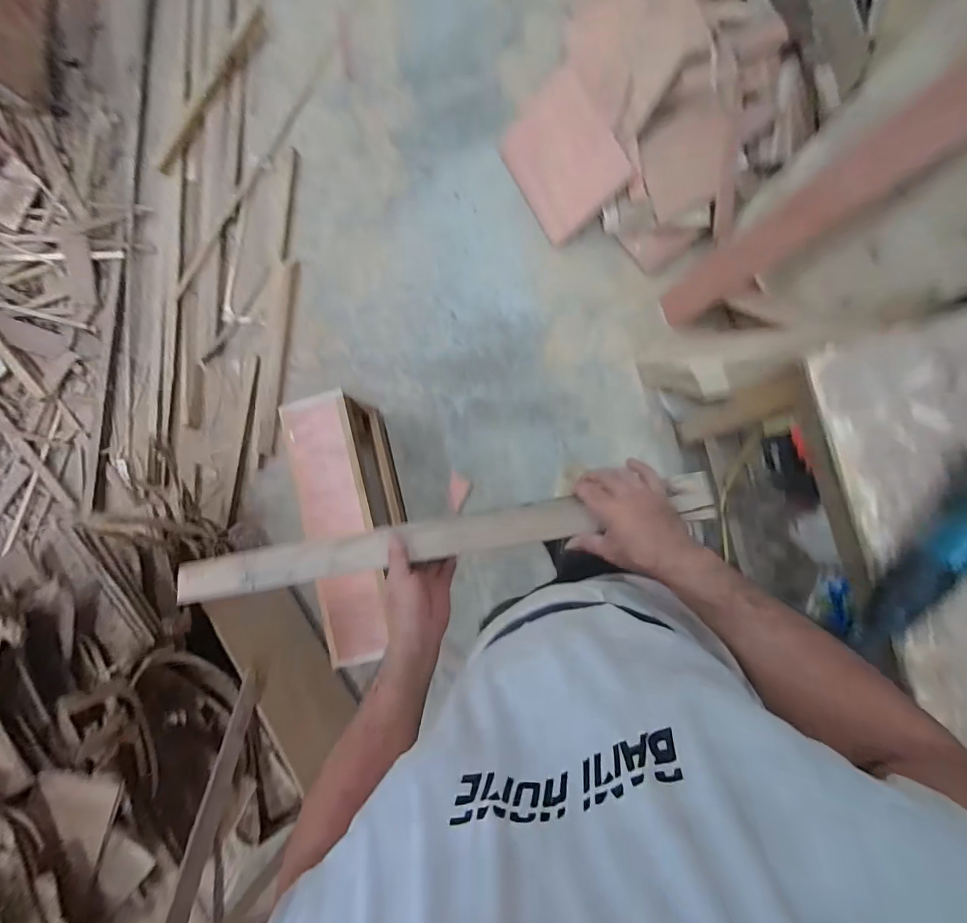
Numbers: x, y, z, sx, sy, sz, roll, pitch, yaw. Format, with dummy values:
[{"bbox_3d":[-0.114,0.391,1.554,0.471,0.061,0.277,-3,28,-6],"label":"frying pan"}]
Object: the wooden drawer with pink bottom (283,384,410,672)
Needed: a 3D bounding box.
[{"bbox_3d":[-0.373,0.164,1.303,0.209,0.319,0.687,-14,85,8],"label":"wooden drawer with pink bottom"}]

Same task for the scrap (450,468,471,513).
[{"bbox_3d":[-0.088,0.100,1.458,0.070,0.011,0.122,17,90,9],"label":"scrap"}]

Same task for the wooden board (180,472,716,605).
[{"bbox_3d":[-0.074,0.102,0.546,0.680,0.023,0.053,-11,89,8],"label":"wooden board"}]

